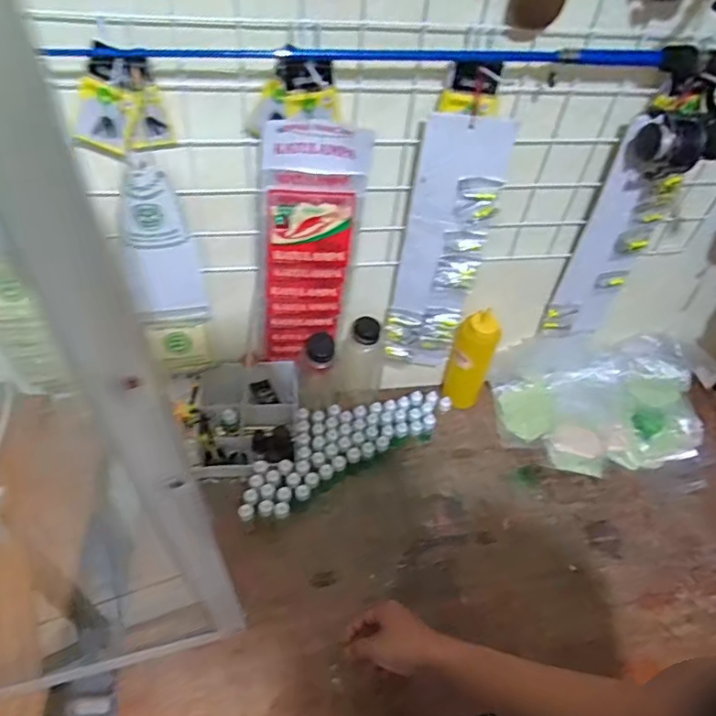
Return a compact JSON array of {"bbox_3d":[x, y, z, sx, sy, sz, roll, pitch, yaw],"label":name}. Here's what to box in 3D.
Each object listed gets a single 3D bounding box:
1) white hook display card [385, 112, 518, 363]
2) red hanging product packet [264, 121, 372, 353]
[{"bbox_3d":[0.107,-0.127,0.745,0.103,0.398,0.028,15,49,6],"label":"white hook display card"},{"bbox_3d":[-0.057,-0.124,0.713,0.116,0.345,0.039,-7,50,-13],"label":"red hanging product packet"}]

